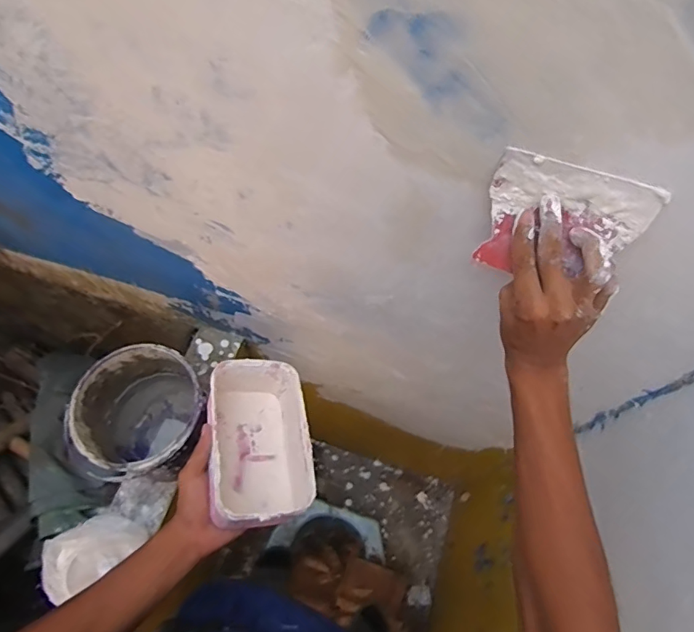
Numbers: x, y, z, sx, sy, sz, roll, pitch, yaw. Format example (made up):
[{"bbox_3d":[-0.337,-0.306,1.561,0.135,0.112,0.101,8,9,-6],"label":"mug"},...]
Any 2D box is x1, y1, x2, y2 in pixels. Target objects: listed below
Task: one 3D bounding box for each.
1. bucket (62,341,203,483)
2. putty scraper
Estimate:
[{"bbox_3d":[-0.327,0.169,0.773,0.192,0.171,0.195,-12,65,-9],"label":"bucket"},{"bbox_3d":[0.177,-0.076,0.396,0.123,0.102,0.009,18,41,8],"label":"putty scraper"}]

